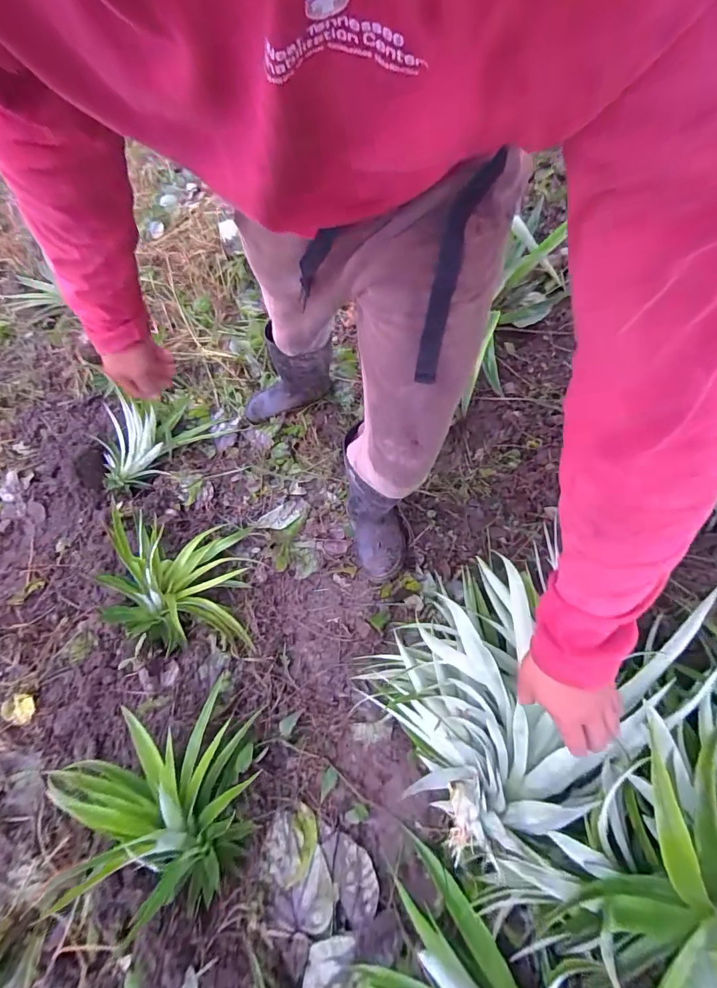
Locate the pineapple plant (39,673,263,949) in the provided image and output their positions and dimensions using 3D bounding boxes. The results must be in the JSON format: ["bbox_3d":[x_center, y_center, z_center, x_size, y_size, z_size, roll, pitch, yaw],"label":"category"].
[{"bbox_3d":[-0.369,0.551,0.730,0.343,0.218,0.307,-13,76,-3],"label":"pineapple plant"}]

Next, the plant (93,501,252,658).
[{"bbox_3d":[-0.419,0.196,1.000,0.351,0.189,0.307,-2,76,0],"label":"plant"}]

